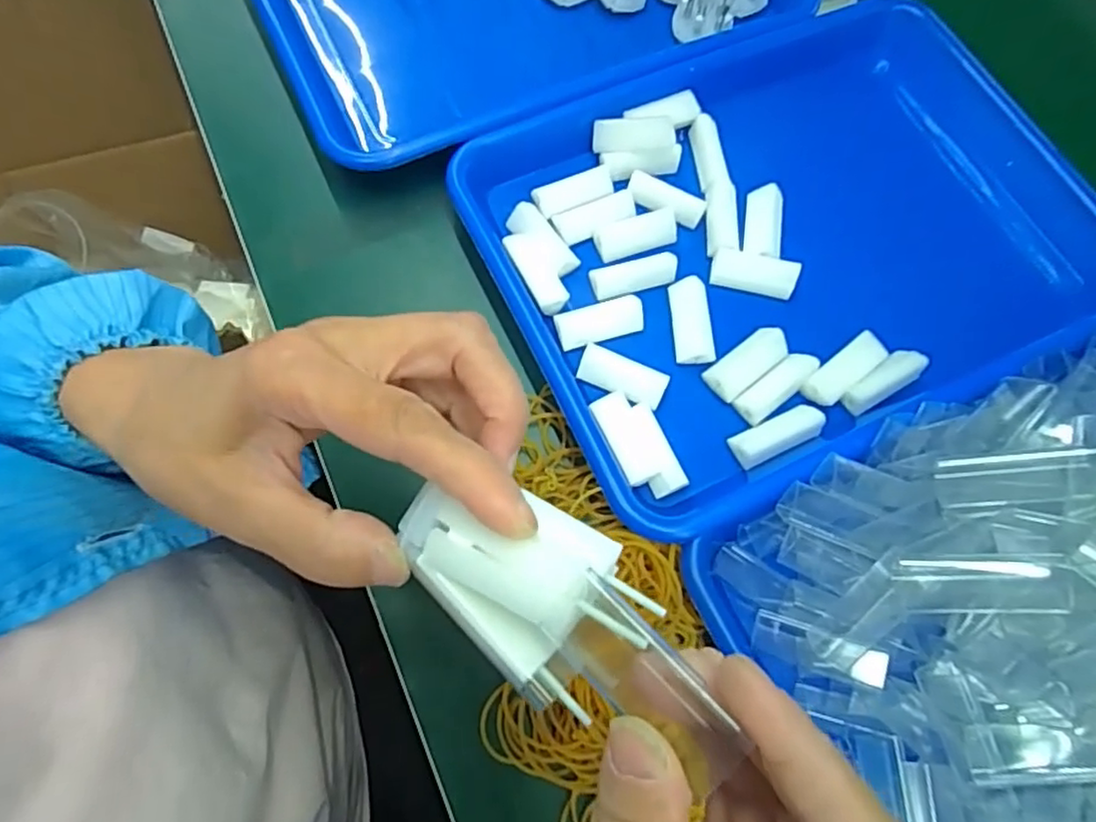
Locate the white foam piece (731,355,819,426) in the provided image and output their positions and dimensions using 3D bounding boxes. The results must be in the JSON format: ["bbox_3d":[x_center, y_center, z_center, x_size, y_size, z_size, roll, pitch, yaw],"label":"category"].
[{"bbox_3d":[0.119,-0.012,0.338,0.046,0.014,0.017,-36,75,-12],"label":"white foam piece"}]

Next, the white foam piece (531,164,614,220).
[{"bbox_3d":[0.016,-0.125,0.371,0.047,0.010,0.017,-20,73,-8],"label":"white foam piece"}]

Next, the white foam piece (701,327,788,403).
[{"bbox_3d":[0.105,-0.025,0.343,0.046,0.013,0.021,-36,75,-12],"label":"white foam piece"}]

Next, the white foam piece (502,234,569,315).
[{"bbox_3d":[-0.007,-0.074,0.350,0.017,0.015,0.047,-28,74,-10],"label":"white foam piece"}]

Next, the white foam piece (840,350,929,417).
[{"bbox_3d":[0.176,-0.016,0.339,0.047,0.011,0.016,-32,74,-11],"label":"white foam piece"}]

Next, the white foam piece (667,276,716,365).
[{"bbox_3d":[0.076,-0.048,0.347,0.021,0.014,0.045,-6,71,-3],"label":"white foam piece"}]

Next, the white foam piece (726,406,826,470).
[{"bbox_3d":[0.117,0.012,0.327,0.046,0.012,0.019,-22,73,-8],"label":"white foam piece"}]

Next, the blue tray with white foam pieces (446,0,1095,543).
[{"bbox_3d":[0.139,-0.101,0.364,0.333,0.032,0.241,-25,73,-9],"label":"blue tray with white foam pieces"}]

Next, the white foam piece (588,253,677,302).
[{"bbox_3d":[0.047,-0.074,0.354,0.046,0.013,0.017,-14,72,-6],"label":"white foam piece"}]

